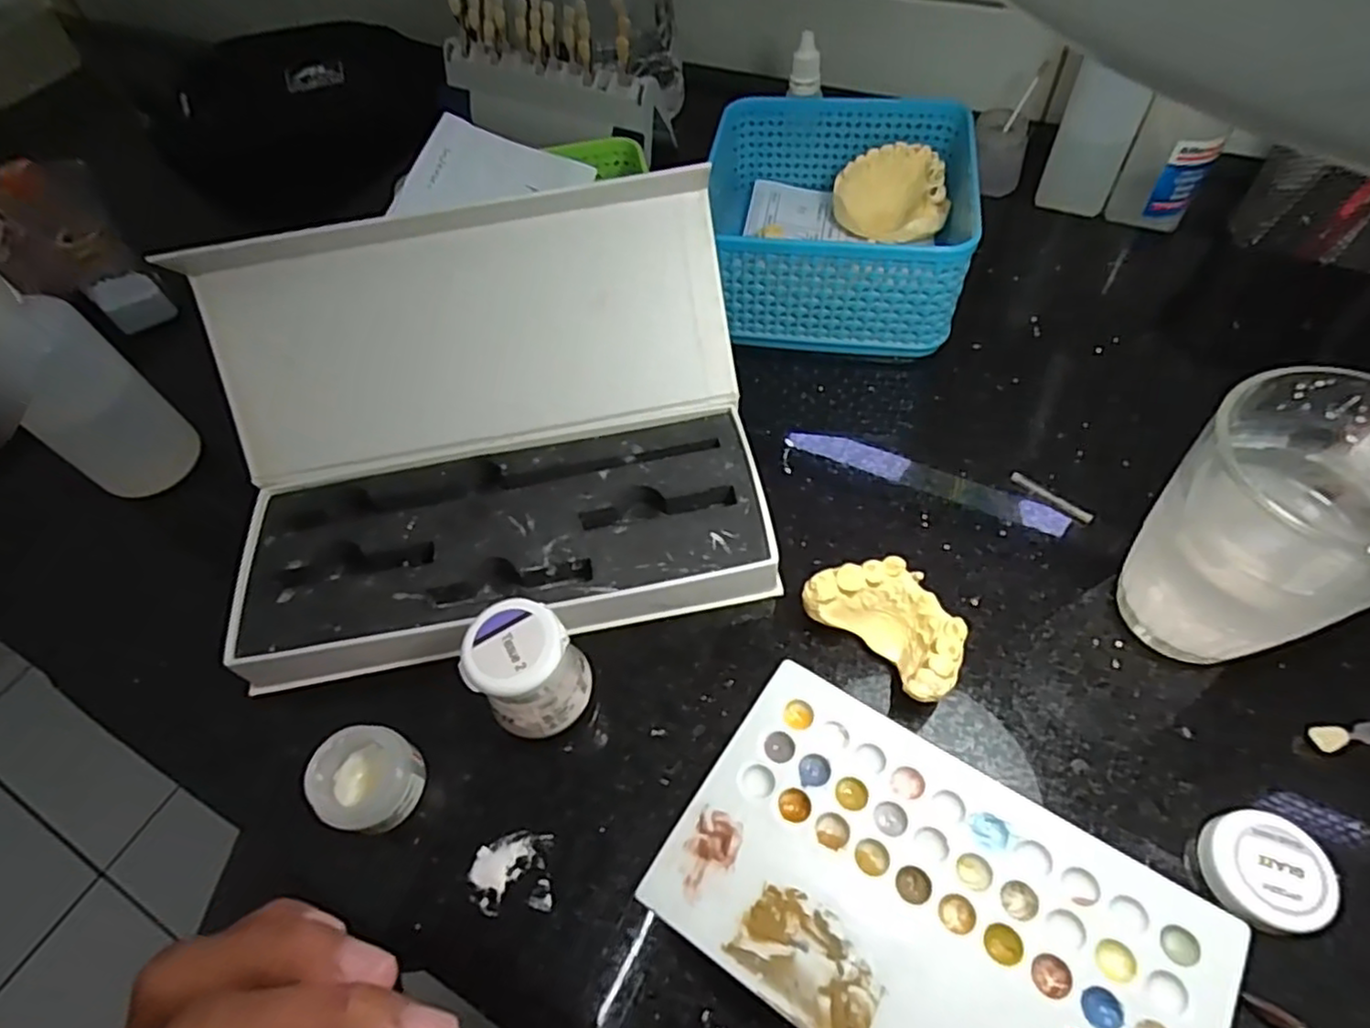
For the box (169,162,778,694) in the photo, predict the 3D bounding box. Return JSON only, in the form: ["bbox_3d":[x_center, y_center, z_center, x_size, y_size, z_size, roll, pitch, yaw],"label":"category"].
[{"bbox_3d":[-0.082,-0.034,0.276,0.215,0.099,0.156,-8,56,0],"label":"box"}]

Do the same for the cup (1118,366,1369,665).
[{"bbox_3d":[0.190,0.008,0.227,0.074,0.095,0.069,-2,57,4],"label":"cup"}]

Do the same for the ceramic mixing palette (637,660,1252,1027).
[{"bbox_3d":[0.074,0.121,0.209,0.152,0.012,0.094,28,64,21],"label":"ceramic mixing palette"}]

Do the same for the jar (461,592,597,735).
[{"bbox_3d":[-0.054,0.057,0.241,0.031,0.051,0.035,36,67,25],"label":"jar"}]

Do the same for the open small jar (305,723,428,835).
[{"bbox_3d":[-0.109,0.092,0.236,0.029,0.026,0.032,26,63,20],"label":"open small jar"}]

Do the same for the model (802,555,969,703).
[{"bbox_3d":[0.076,0.041,0.253,0.035,0.028,0.058,-39,62,-19],"label":"model"}]

